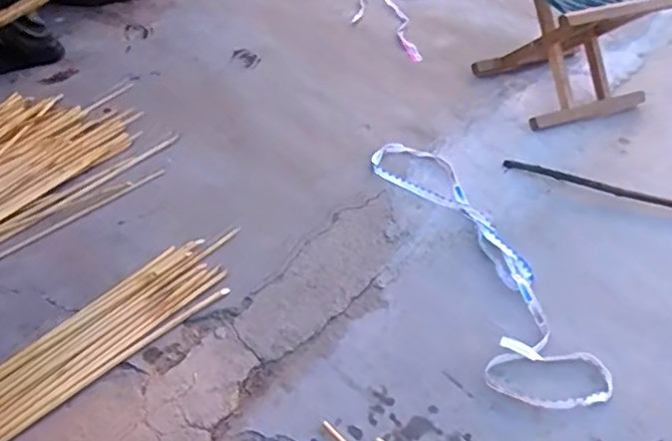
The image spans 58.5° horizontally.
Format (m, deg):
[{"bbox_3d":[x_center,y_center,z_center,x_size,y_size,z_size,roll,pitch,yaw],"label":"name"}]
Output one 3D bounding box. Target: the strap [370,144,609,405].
[{"bbox_3d":[0.247,0.055,1.112,0.174,0.027,0.668,-12,46,-15],"label":"strap"}]

